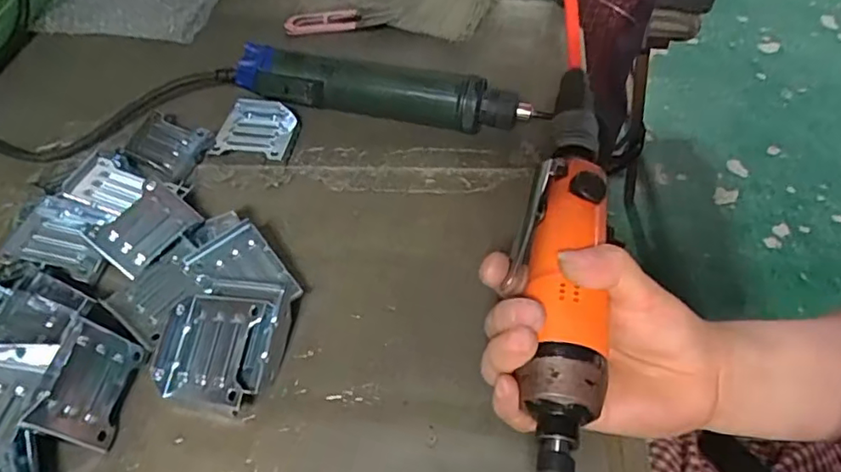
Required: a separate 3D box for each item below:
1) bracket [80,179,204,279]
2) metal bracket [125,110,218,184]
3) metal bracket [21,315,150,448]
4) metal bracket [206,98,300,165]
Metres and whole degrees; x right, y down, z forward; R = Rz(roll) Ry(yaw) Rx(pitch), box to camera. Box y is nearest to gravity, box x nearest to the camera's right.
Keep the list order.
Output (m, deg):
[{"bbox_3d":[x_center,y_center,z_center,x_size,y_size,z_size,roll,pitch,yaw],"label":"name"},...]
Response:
[{"bbox_3d":[-0.181,-0.005,0.374,0.045,0.015,0.058,37,64,0],"label":"bracket"},{"bbox_3d":[-0.188,-0.069,0.427,0.055,0.012,0.048,23,56,18],"label":"metal bracket"},{"bbox_3d":[-0.176,0.079,0.303,0.018,0.042,0.059,-17,44,32],"label":"metal bracket"},{"bbox_3d":[-0.125,-0.082,0.441,0.056,0.016,0.053,9,53,9],"label":"metal bracket"}]

